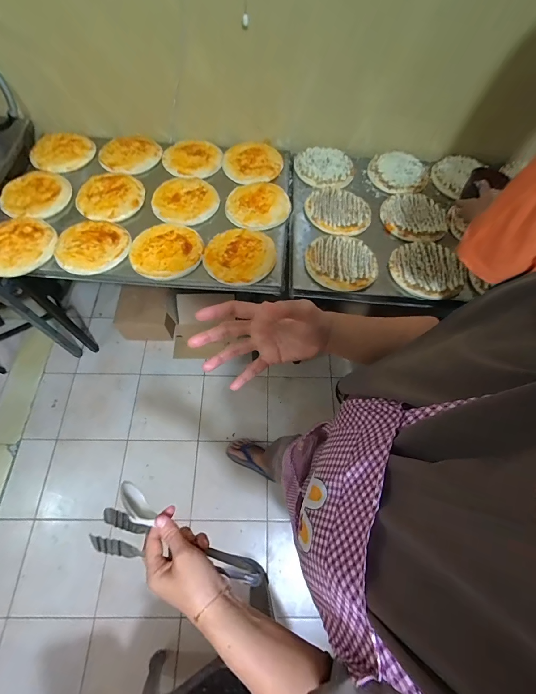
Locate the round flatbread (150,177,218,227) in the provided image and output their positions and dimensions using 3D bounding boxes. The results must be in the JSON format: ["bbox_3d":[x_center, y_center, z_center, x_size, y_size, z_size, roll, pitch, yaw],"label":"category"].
[{"bbox_3d":[-0.248,-0.462,0.992,0.188,0.027,0.187,1,64,-2],"label":"round flatbread"}]

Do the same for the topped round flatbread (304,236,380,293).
[{"bbox_3d":[0.208,-0.239,0.879,0.194,0.017,0.191,1,64,-2],"label":"topped round flatbread"}]

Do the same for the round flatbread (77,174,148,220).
[{"bbox_3d":[-0.489,-0.476,0.994,0.183,0.020,0.203,34,67,13],"label":"round flatbread"}]

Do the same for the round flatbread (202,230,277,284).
[{"bbox_3d":[-0.079,-0.261,0.893,0.193,0.020,0.191,1,64,-2],"label":"round flatbread"}]

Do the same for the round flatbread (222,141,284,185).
[{"bbox_3d":[-0.053,-0.628,1.082,0.199,0.025,0.196,1,64,-2],"label":"round flatbread"}]

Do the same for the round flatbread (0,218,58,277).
[{"bbox_3d":[-0.711,-0.297,0.906,0.195,0.033,0.197,1,64,-2],"label":"round flatbread"}]

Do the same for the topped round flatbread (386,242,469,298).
[{"bbox_3d":[0.449,-0.224,0.893,0.200,0.021,0.189,9,64,1],"label":"topped round flatbread"}]

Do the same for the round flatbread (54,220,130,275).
[{"bbox_3d":[-0.499,-0.291,0.901,0.198,0.018,0.195,1,64,-2],"label":"round flatbread"}]

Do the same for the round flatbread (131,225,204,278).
[{"bbox_3d":[-0.287,-0.283,0.903,0.198,0.025,0.207,1,64,-2],"label":"round flatbread"}]

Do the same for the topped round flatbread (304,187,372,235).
[{"bbox_3d":[0.217,-0.425,0.973,0.198,0.022,0.182,1,64,-2],"label":"topped round flatbread"}]

